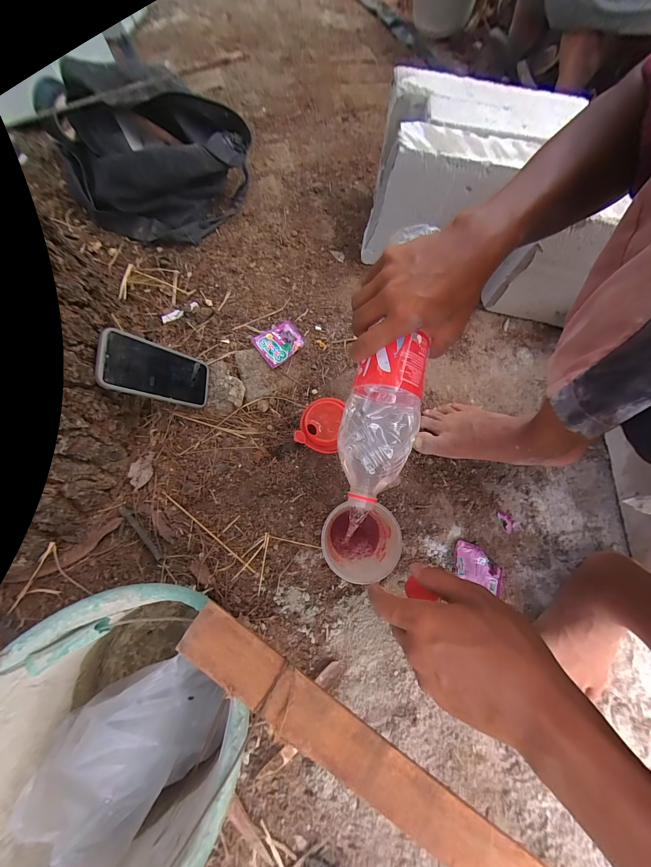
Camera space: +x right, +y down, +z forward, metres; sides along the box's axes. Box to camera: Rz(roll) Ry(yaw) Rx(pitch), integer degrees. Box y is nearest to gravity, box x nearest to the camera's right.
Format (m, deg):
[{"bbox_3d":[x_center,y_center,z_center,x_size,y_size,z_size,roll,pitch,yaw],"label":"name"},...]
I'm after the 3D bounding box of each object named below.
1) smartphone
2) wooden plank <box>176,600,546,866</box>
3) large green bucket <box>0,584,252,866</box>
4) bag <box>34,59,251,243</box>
[{"bbox_3d":[-0.246,-0.093,0.465,0.008,0.169,0.081,0,84,30],"label":"smartphone"},{"bbox_3d":[0.095,0.304,0.236,0.500,0.008,0.041,37,68,2],"label":"wooden plank"},{"bbox_3d":[-0.211,0.306,0.323,0.306,0.220,0.218,-36,76,-9],"label":"large green bucket"},{"bbox_3d":[-0.329,-0.526,0.607,0.303,0.163,0.243,23,75,8],"label":"bag"}]

